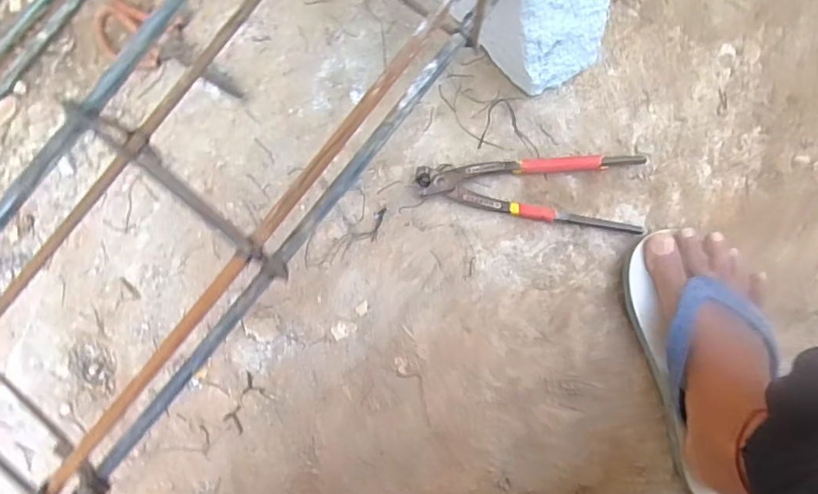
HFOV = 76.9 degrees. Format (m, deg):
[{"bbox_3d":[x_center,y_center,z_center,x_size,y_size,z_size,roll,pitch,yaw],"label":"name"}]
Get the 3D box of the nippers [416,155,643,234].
[{"bbox_3d":[0.116,-0.062,0.504,0.214,0.016,0.073,6,87,5],"label":"nippers"}]

